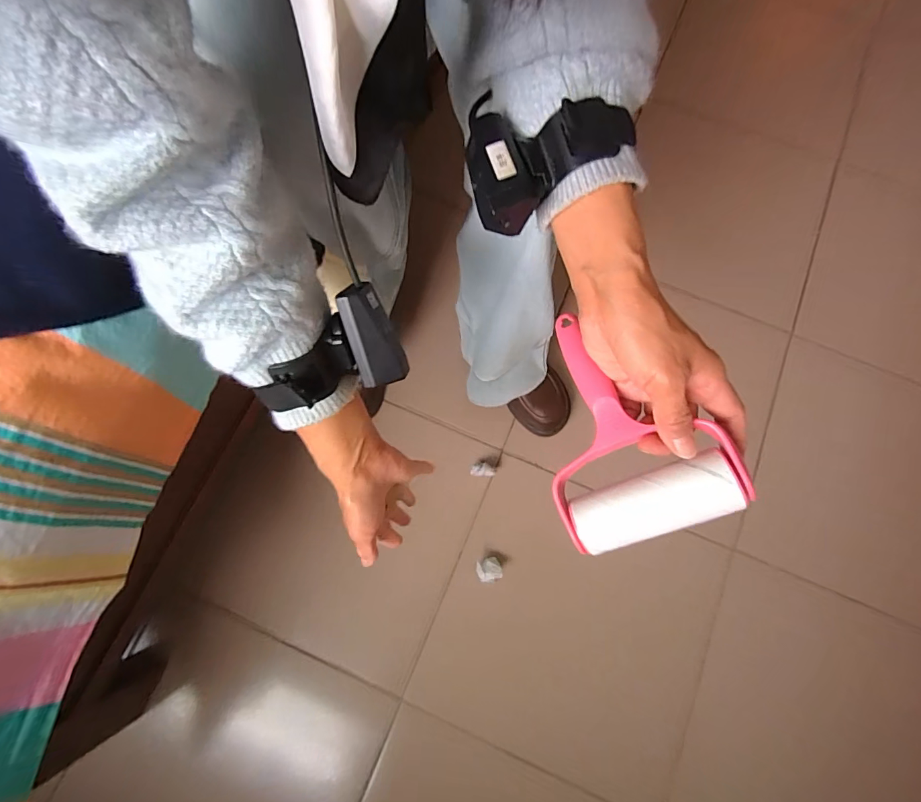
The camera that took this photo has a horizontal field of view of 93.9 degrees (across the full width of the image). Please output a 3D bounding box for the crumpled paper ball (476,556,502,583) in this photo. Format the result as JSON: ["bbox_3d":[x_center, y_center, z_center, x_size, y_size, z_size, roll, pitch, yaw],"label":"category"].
[{"bbox_3d":[0.045,0.265,0.675,0.038,0.038,0.037,0,76,0],"label":"crumpled paper ball"}]

